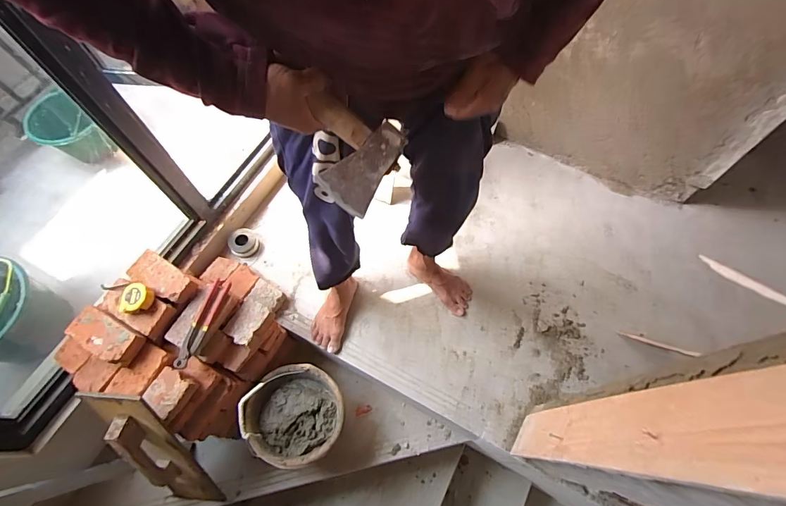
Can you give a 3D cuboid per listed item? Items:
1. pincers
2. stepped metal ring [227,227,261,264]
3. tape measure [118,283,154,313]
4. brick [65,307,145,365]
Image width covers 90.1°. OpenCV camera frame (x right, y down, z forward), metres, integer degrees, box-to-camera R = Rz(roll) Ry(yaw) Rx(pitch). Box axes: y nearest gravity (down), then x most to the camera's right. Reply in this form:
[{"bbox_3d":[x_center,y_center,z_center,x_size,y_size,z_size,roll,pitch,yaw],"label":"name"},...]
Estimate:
[{"bbox_3d":[-0.464,0.167,0.952,0.043,0.029,0.223,10,65,7],"label":"pincers"},{"bbox_3d":[-0.477,-0.024,1.251,0.091,0.050,0.098,-6,64,0],"label":"stepped metal ring"},{"bbox_3d":[-0.598,0.113,0.919,0.065,0.037,0.076,27,68,15],"label":"tape measure"},{"bbox_3d":[-0.663,0.192,0.908,0.163,0.063,0.076,25,67,14],"label":"brick"}]

